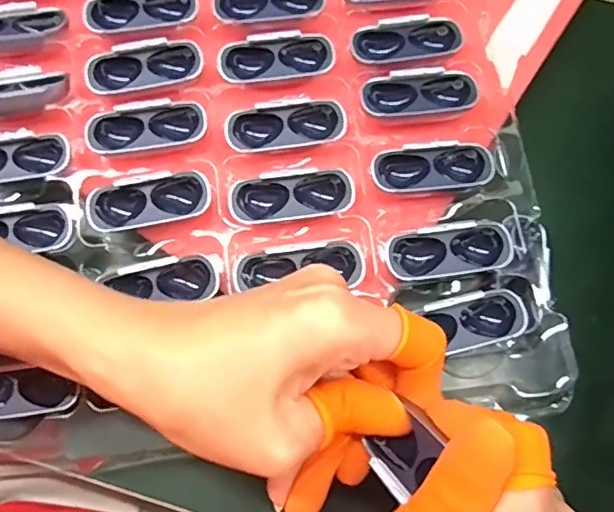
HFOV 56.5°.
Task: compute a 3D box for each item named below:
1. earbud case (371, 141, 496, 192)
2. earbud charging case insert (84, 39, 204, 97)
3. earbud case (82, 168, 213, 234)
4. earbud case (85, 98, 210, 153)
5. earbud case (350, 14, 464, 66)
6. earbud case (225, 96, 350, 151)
[{"bbox_3d":[0.063,-0.043,0.284,0.059,0.013,0.022,-6,73,-2],"label":"earbud case"},{"bbox_3d":[-0.085,-0.100,0.300,0.058,0.017,0.024,-13,111,-6],"label":"earbud charging case insert"},{"bbox_3d":[-0.078,-0.026,0.284,0.059,0.015,0.023,-11,90,3],"label":"earbud case"},{"bbox_3d":[-0.081,-0.065,0.292,0.059,0.014,0.021,-8,70,-2],"label":"earbud case"},{"bbox_3d":[0.053,-0.115,0.306,0.058,0.010,0.023,-10,73,-3],"label":"earbud case"},{"bbox_3d":[-0.010,-0.066,0.292,0.059,0.016,0.023,-4,73,-1],"label":"earbud case"}]

